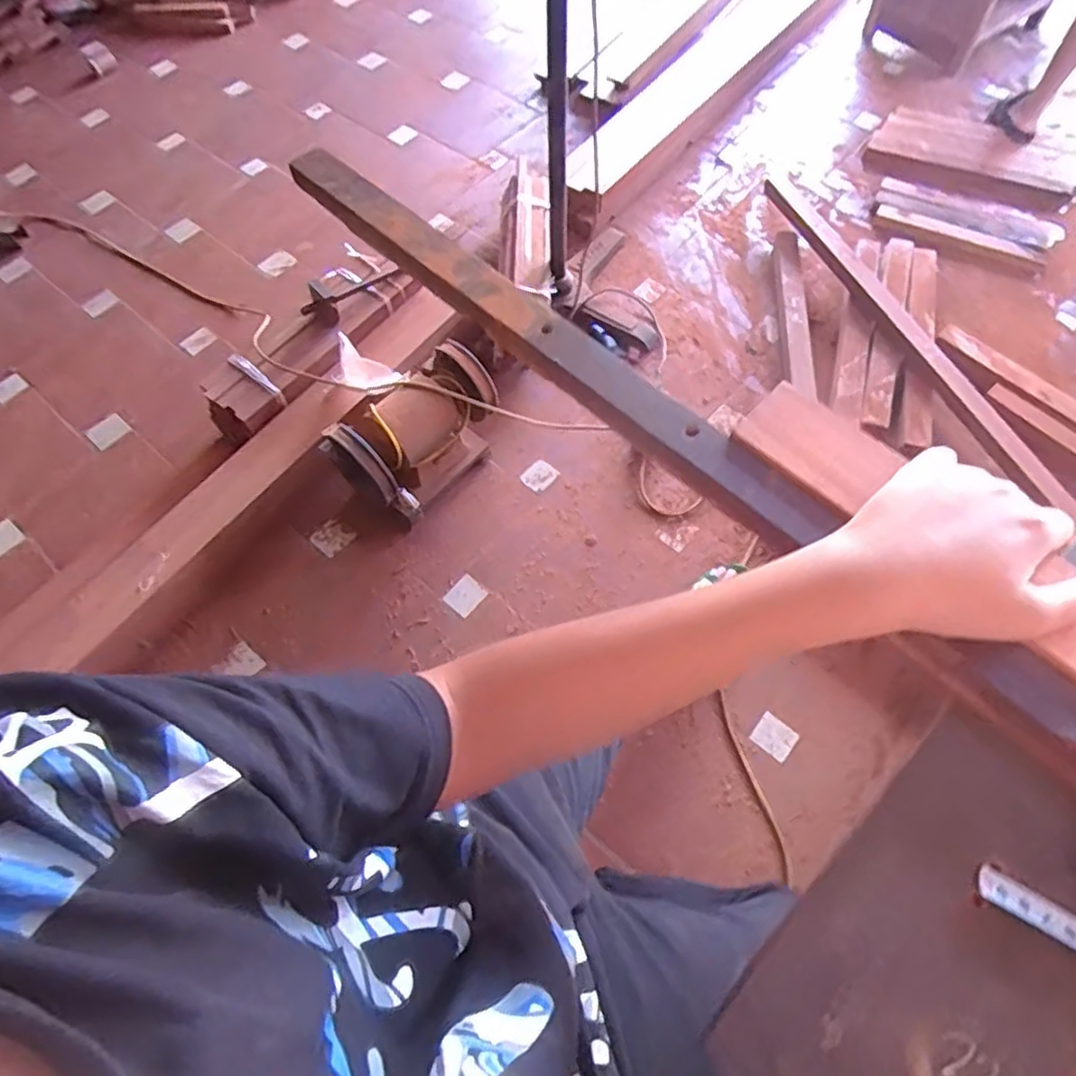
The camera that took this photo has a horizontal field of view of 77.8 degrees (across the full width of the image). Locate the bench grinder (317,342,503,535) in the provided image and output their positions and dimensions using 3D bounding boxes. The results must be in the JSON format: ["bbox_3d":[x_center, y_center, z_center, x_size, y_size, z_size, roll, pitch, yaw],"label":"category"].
[{"bbox_3d":[-0.246,-0.203,1.331,0.183,0.251,0.328,36,73,18],"label":"bench grinder"}]

